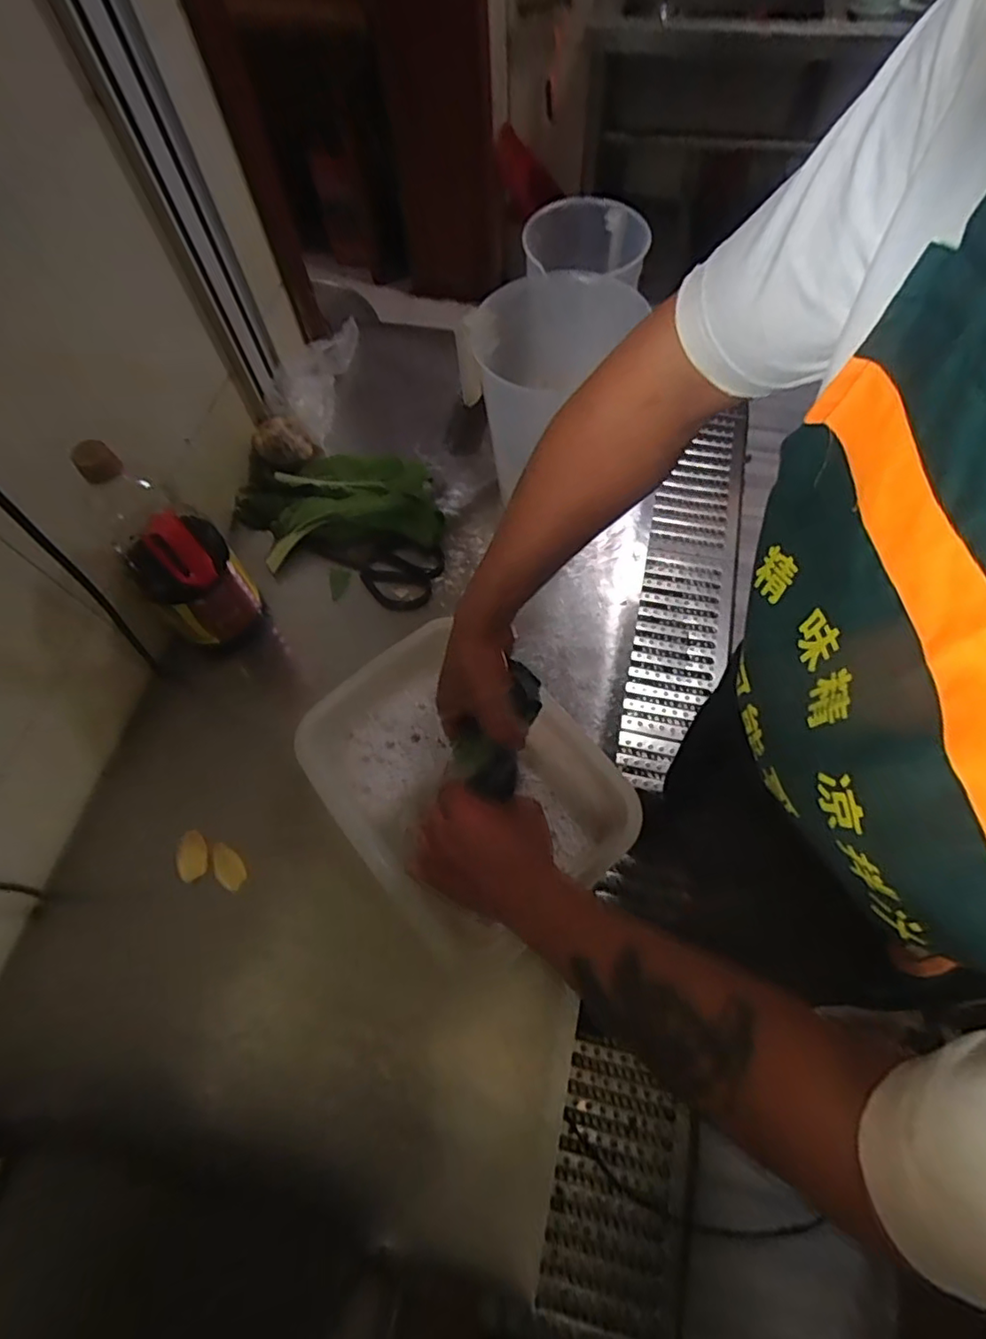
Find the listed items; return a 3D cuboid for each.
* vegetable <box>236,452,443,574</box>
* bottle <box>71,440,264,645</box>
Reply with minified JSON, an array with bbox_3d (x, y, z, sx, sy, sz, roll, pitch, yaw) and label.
[{"bbox_3d":[-0.225,-0.241,0.845,0.286,0.055,0.185,-10,65,-2],"label":"vegetable"},{"bbox_3d":[-0.353,-0.126,0.659,0.107,0.287,0.082,-39,69,-14],"label":"bottle"}]

